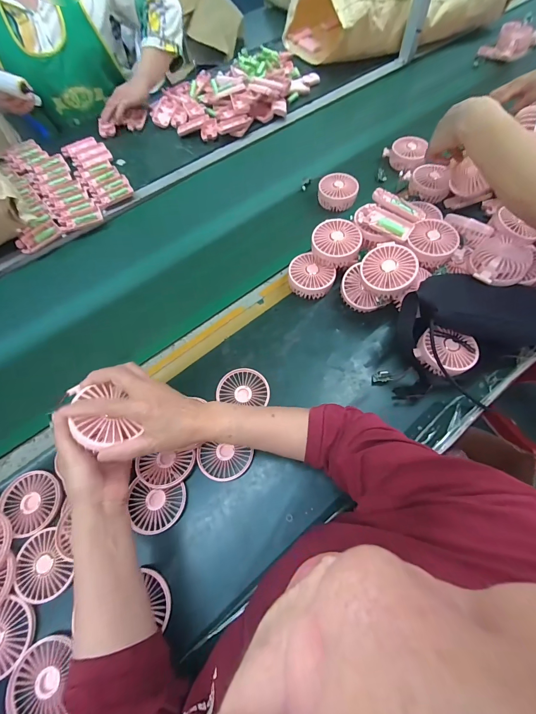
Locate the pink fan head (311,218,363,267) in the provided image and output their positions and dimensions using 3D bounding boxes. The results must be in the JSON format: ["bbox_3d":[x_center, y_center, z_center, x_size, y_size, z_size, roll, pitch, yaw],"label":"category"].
[{"bbox_3d":[0.125,-0.208,0.563,0.089,0.048,0.083,14,65,10],"label":"pink fan head"}]

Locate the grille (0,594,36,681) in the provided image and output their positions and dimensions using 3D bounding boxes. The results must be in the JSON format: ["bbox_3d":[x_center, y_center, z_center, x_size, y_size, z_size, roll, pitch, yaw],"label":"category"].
[{"bbox_3d":[-0.345,0.366,0.390,0.081,0.016,0.071,-38,68,-14],"label":"grille"}]

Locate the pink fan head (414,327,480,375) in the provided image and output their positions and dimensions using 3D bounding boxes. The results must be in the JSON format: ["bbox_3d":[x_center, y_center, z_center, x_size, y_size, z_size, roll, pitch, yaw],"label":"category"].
[{"bbox_3d":[0.297,-0.007,0.512,0.077,0.048,0.089,-42,69,-16],"label":"pink fan head"}]

